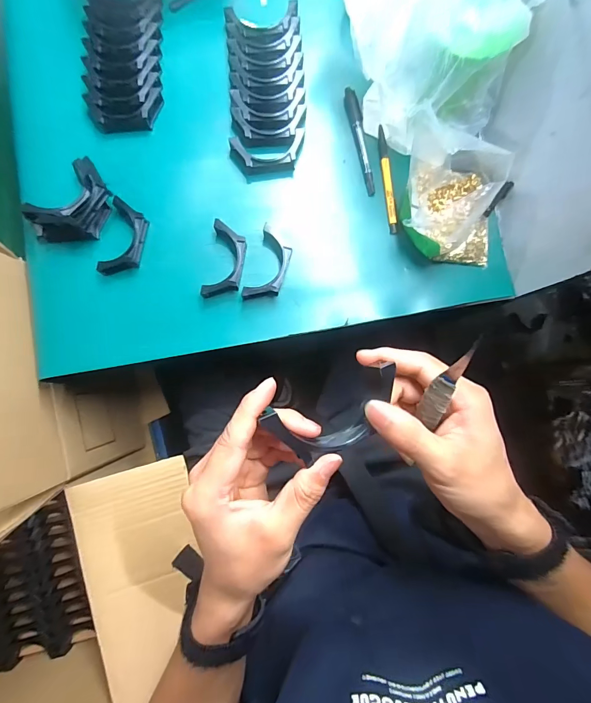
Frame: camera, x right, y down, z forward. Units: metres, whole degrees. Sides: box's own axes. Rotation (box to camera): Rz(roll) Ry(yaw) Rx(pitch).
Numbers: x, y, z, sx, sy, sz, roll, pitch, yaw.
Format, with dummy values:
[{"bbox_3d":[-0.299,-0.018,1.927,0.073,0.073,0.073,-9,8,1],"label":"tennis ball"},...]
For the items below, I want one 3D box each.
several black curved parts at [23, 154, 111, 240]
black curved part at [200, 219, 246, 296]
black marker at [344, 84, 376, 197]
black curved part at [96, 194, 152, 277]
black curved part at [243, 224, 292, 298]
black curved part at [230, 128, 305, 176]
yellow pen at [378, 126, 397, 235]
[{"bbox_3d":[-0.263,-0.175,0.435,0.069,0.044,0.106,26,85,1],"label":"several black curved parts"},{"bbox_3d":[-0.084,-0.107,0.444,0.041,0.023,0.090,10,85,0],"label":"black curved part"},{"bbox_3d":[0.083,-0.266,0.465,0.016,0.011,0.139,-14,86,-2],"label":"black marker"},{"bbox_3d":[-0.204,-0.134,0.442,0.041,0.022,0.091,11,85,0],"label":"black curved part"},{"bbox_3d":[-0.031,-0.101,0.443,0.039,0.021,0.089,19,85,1],"label":"black curved part"},{"bbox_3d":[-0.033,-0.244,0.461,0.093,0.028,0.044,-8,85,-1],"label":"black curved part"},{"bbox_3d":[0.116,-0.217,0.464,0.012,0.007,0.138,-7,85,-1],"label":"yellow pen"}]

